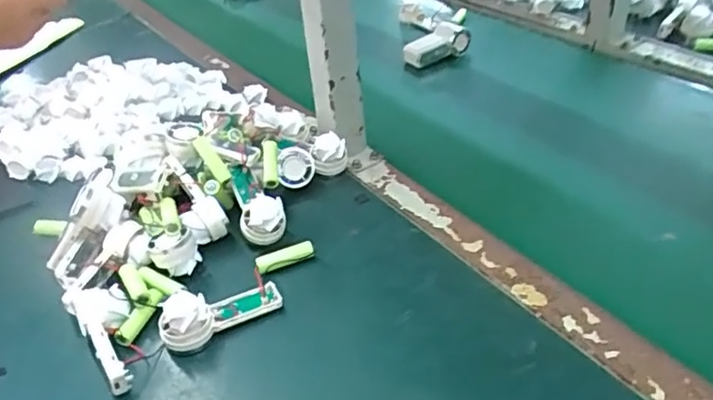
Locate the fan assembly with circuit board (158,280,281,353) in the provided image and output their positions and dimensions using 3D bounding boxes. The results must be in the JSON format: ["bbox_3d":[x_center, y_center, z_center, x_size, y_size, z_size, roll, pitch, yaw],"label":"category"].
[{"bbox_3d":[-0.107,0.089,0.481,0.092,0.041,0.026,-13,36,-28],"label":"fan assembly with circuit board"}]

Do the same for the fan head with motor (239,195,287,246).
[{"bbox_3d":[-0.086,0.020,0.558,0.042,0.042,0.030,-12,38,-6],"label":"fan head with motor"}]

